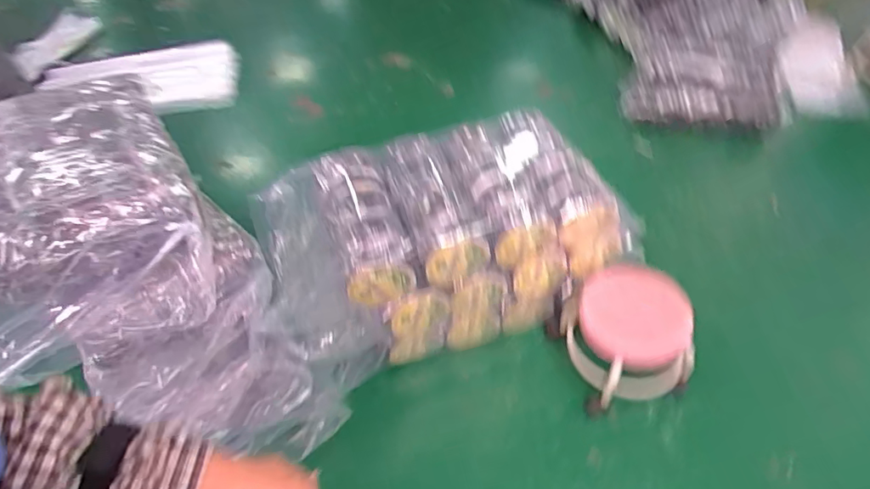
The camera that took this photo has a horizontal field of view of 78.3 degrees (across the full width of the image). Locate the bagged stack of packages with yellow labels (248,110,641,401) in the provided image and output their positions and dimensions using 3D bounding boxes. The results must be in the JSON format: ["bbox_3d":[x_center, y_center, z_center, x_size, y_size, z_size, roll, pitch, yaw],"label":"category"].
[{"bbox_3d":[0.024,0.013,1.453,0.907,0.468,0.398,-13,47,-10],"label":"bagged stack of packages with yellow labels"}]

